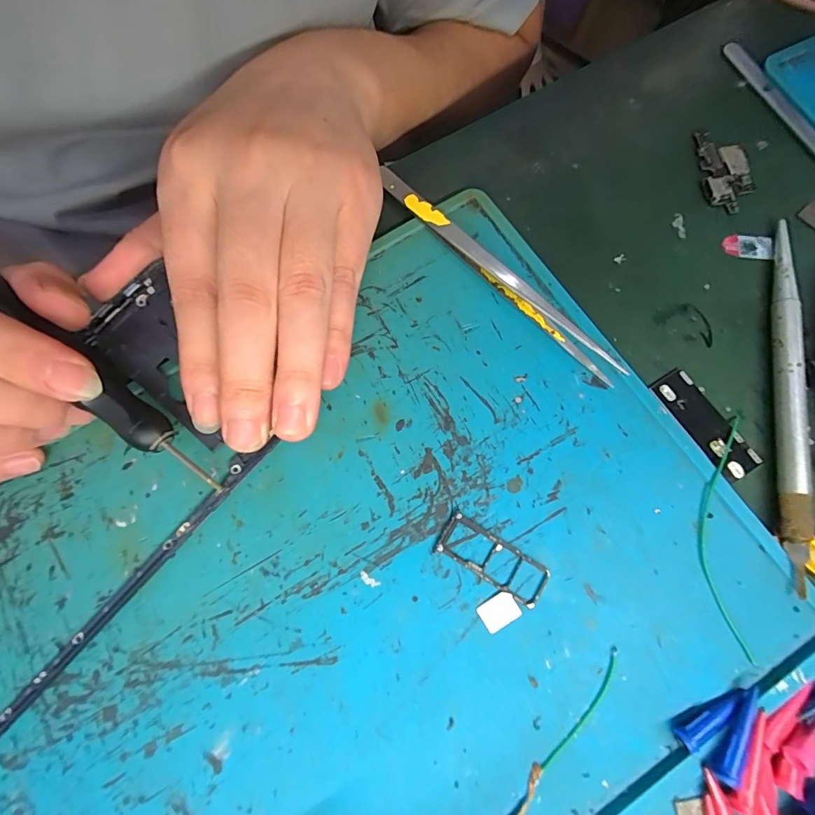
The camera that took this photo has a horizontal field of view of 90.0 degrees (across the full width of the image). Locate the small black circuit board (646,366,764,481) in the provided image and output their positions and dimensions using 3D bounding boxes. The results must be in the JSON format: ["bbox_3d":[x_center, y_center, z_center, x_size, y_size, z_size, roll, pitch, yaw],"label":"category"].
[{"bbox_3d":[0.110,0.006,0.152,0.017,0.004,0.044,-31,75,-7],"label":"small black circuit board"}]

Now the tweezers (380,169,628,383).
[{"bbox_3d":[0.035,-0.057,0.168,0.009,0.008,0.128,-43,77,-10],"label":"tweezers"}]

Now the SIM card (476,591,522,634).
[{"bbox_3d":[0.031,0.069,0.138,0.013,0.004,0.009,-33,73,1],"label":"SIM card"}]

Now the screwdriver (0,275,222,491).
[{"bbox_3d":[-0.123,-0.022,0.140,0.144,0.018,0.018,41,79,-3],"label":"screwdriver"}]

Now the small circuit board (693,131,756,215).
[{"bbox_3d":[0.140,-0.104,0.179,0.020,0.004,0.041,5,76,3],"label":"small circuit board"}]

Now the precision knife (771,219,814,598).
[{"bbox_3d":[0.141,-0.008,0.151,0.009,0.008,0.139,9,76,4],"label":"precision knife"}]

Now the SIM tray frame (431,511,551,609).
[{"bbox_3d":[0.029,0.053,0.141,0.039,0.004,0.016,32,77,10],"label":"SIM tray frame"}]

